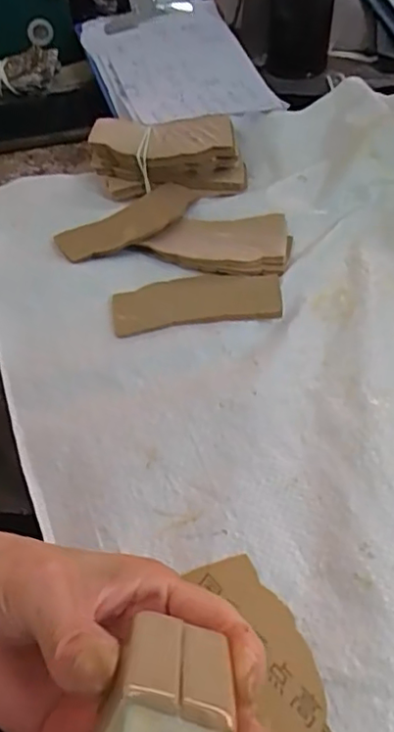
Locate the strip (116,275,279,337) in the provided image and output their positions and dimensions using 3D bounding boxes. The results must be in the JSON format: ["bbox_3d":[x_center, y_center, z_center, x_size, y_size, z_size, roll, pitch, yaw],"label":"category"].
[{"bbox_3d":[0.000,-0.045,0.397,0.111,0.004,0.050,-6,50,-1],"label":"strip"}]

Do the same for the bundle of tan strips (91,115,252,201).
[{"bbox_3d":[-0.024,-0.169,0.478,0.122,0.037,0.057,1,50,4],"label":"bundle of tan strips"}]

